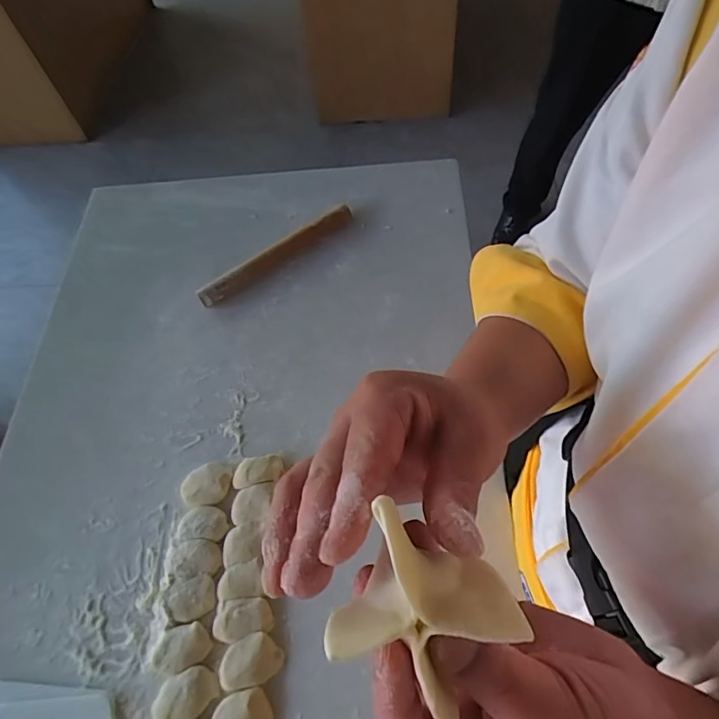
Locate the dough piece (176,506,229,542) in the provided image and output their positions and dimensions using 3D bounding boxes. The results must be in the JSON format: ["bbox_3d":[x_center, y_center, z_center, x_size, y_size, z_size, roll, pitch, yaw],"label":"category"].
[{"bbox_3d":[-0.167,0.176,0.526,0.053,0.018,0.035,-4,60,2],"label":"dough piece"}]

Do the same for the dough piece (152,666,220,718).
[{"bbox_3d":[-0.161,0.311,0.453,0.058,0.014,0.039,-27,62,-11],"label":"dough piece"}]

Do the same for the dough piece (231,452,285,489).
[{"bbox_3d":[-0.113,0.126,0.550,0.057,0.020,0.031,-12,60,-3],"label":"dough piece"}]

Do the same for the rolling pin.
[{"bbox_3d":[-0.112,-0.146,0.692,0.245,0.035,0.031,-33,63,-14],"label":"rolling pin"}]

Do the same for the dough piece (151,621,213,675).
[{"bbox_3d":[-0.171,0.276,0.470,0.055,0.016,0.037,-20,61,-7],"label":"dough piece"}]

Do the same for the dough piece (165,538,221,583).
[{"bbox_3d":[-0.174,0.208,0.509,0.059,0.018,0.037,-13,60,-3],"label":"dough piece"}]

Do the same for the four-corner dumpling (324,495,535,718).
[{"bbox_3d":[0.023,0.085,0.164,0.056,0.026,0.049,20,64,15],"label":"four-corner dumpling"}]

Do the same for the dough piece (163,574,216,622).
[{"bbox_3d":[-0.168,0.239,0.490,0.049,0.017,0.036,-21,61,-8],"label":"dough piece"}]

